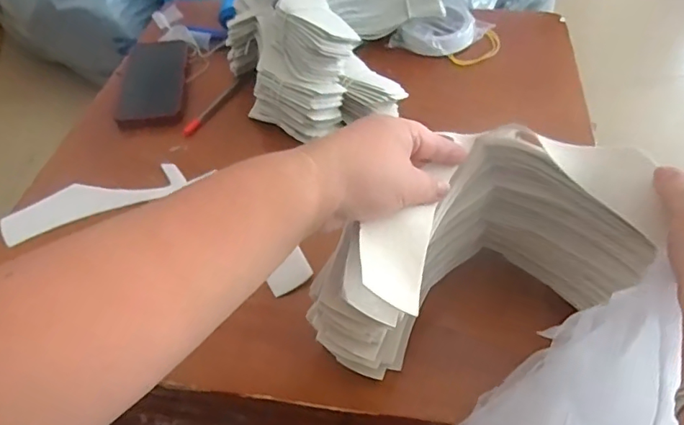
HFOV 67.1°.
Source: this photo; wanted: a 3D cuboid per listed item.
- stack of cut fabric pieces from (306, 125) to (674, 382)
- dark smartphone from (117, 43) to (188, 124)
[{"bbox_3d":[0.094,0.027,0.412,0.245,0.137,0.111,-16,53,-12],"label":"stack of cut fabric pieces"},{"bbox_3d":[-0.242,-0.167,0.658,0.078,0.015,0.158,-6,52,-5],"label":"dark smartphone"}]

